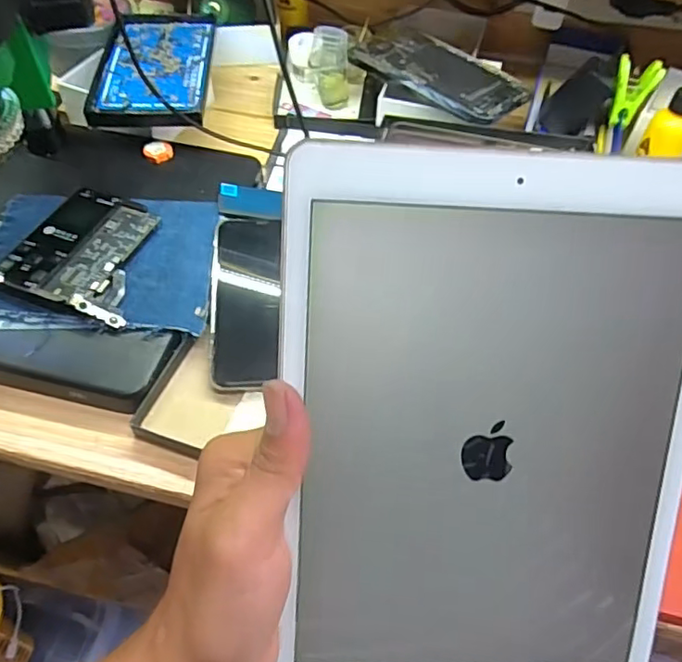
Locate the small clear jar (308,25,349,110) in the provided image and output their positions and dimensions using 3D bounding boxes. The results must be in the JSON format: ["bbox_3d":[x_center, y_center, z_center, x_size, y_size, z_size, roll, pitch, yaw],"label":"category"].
[{"bbox_3d":[-0.009,-0.270,0.585,0.037,0.072,0.043,9,53,5],"label":"small clear jar"}]

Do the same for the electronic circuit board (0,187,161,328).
[{"bbox_3d":[-0.182,-0.059,0.426,0.098,0.016,0.104,17,54,11],"label":"electronic circuit board"}]

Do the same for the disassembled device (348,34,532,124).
[{"bbox_3d":[0.088,-0.236,0.531,0.156,0.012,0.079,38,61,24],"label":"disassembled device"}]

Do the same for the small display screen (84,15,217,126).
[{"bbox_3d":[-0.173,-0.247,0.543,0.100,0.017,0.188,-1,53,-3],"label":"small display screen"}]

